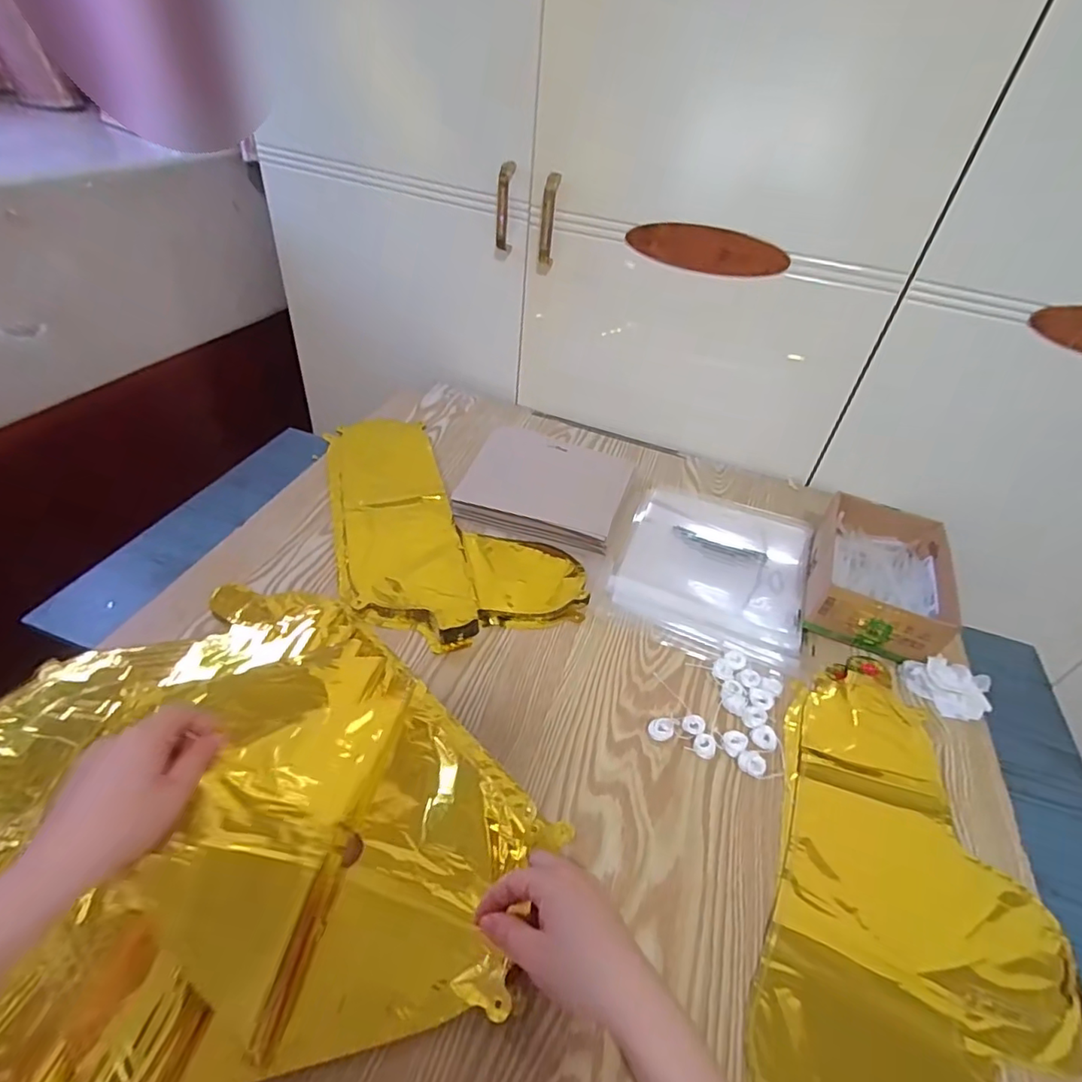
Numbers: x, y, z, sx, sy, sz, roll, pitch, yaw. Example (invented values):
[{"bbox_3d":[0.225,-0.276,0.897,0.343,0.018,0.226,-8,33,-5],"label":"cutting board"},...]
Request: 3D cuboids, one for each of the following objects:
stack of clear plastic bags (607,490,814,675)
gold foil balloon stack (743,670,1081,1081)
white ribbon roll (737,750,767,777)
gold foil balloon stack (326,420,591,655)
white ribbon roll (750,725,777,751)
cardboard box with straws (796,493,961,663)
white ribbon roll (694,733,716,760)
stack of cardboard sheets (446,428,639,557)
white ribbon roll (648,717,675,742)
[{"bbox_3d":[0.203,0.026,0.655,0.201,0.012,0.265,20,45,13],"label":"stack of clear plastic bags"},{"bbox_3d":[0.260,0.280,0.388,0.214,0.015,0.428,15,44,8],"label":"gold foil balloon stack"},{"bbox_3d":[0.179,0.189,0.479,0.022,0.012,0.019,36,50,26],"label":"white ribbon roll"},{"bbox_3d":[-0.123,-0.040,0.675,0.235,0.019,0.385,-10,46,-18],"label":"gold foil balloon stack"},{"bbox_3d":[0.198,0.173,0.499,0.021,0.004,0.021,-29,54,-32],"label":"white ribbon roll"},{"bbox_3d":[0.373,0.035,0.625,0.131,0.061,0.198,21,45,13],"label":"cardboard box with straws"},{"bbox_3d":[0.142,0.177,0.488,0.019,0.007,0.019,4,44,-4],"label":"white ribbon roll"},{"bbox_3d":[0.007,-0.073,0.719,0.190,0.024,0.167,16,44,9],"label":"stack of cardboard sheets"},{"bbox_3d":[0.105,0.164,0.493,0.021,0.014,0.019,28,47,20],"label":"white ribbon roll"}]

